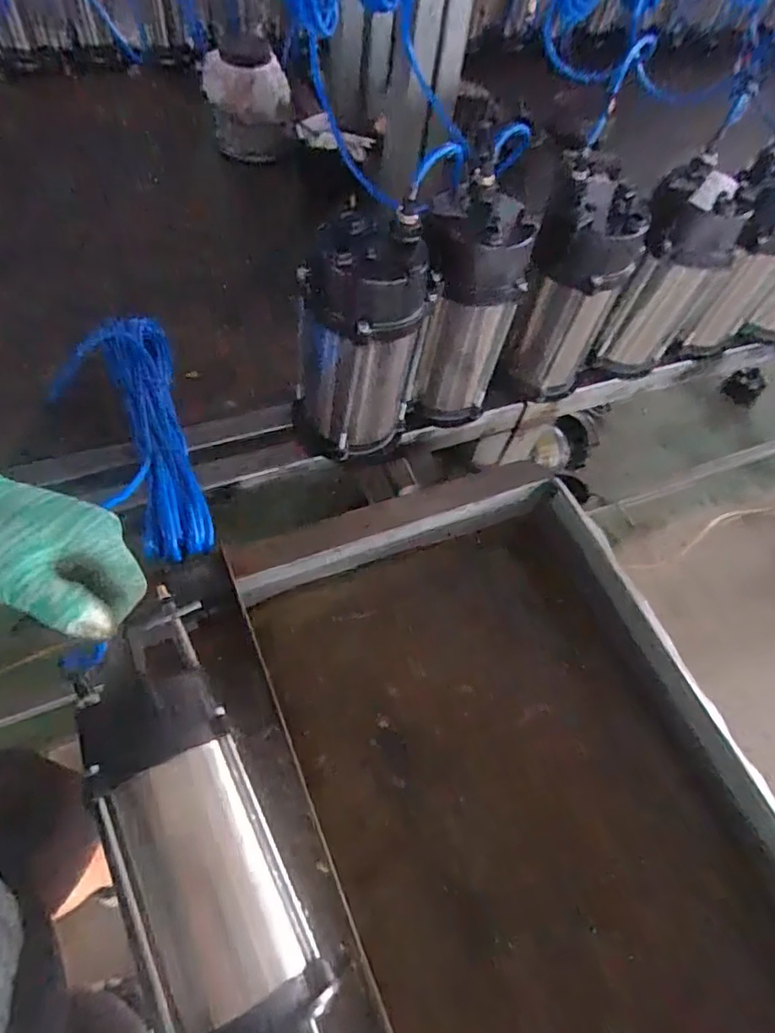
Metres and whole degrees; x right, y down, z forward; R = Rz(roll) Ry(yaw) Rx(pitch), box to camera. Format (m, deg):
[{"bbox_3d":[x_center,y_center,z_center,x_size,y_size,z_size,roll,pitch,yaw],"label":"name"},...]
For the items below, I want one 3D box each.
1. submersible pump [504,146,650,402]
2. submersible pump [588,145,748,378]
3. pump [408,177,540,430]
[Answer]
[{"bbox_3d":[0.227,-0.275,0.722,0.116,0.253,0.115,24,59,6],"label":"submersible pump"},{"bbox_3d":[0.370,-0.308,0.770,0.107,0.247,0.122,33,61,11],"label":"submersible pump"},{"bbox_3d":[0.088,-0.234,0.675,0.108,0.242,0.120,15,59,1],"label":"pump"}]

